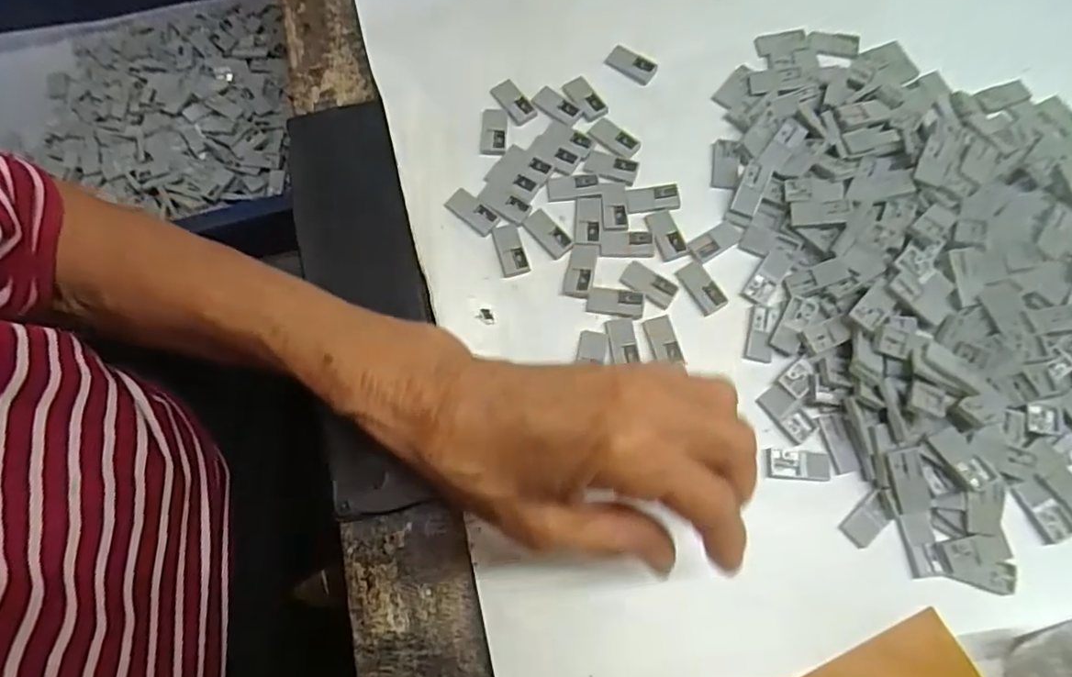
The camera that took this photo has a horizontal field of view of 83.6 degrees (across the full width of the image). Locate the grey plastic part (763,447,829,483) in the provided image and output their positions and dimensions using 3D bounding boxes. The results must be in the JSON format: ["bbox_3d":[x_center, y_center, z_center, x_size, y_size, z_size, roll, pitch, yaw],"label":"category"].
[{"bbox_3d":[0.122,0.059,0.280,0.030,0.004,0.014,4,73,1],"label":"grey plastic part"}]

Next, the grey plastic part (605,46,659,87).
[{"bbox_3d":[0.056,-0.160,0.350,0.028,0.007,0.013,33,76,10],"label":"grey plastic part"}]

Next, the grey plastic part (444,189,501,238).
[{"bbox_3d":[-0.033,-0.067,0.316,0.028,0.005,0.014,37,76,11],"label":"grey plastic part"}]

